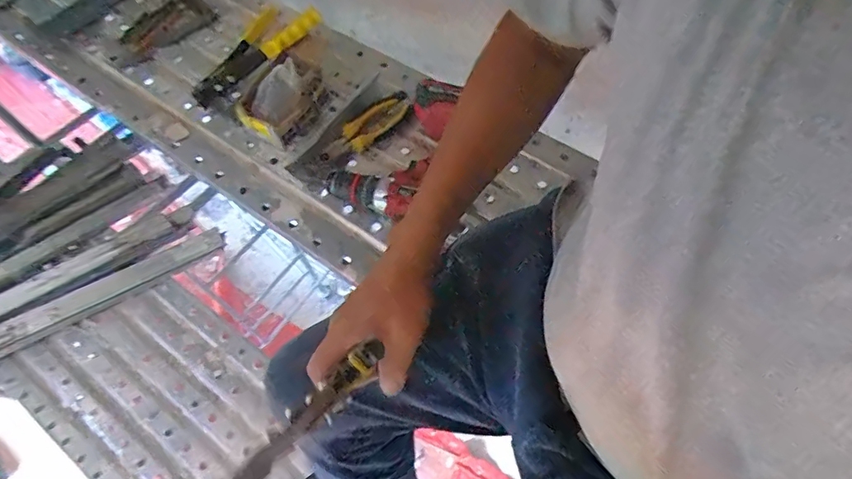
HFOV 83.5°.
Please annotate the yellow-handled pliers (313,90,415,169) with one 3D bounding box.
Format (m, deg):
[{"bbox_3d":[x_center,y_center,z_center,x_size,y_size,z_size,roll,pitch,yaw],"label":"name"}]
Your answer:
[{"bbox_3d":[-0.099,-0.169,0.742,0.191,0.020,0.048,-43,98,-22],"label":"yellow-handled pliers"}]

